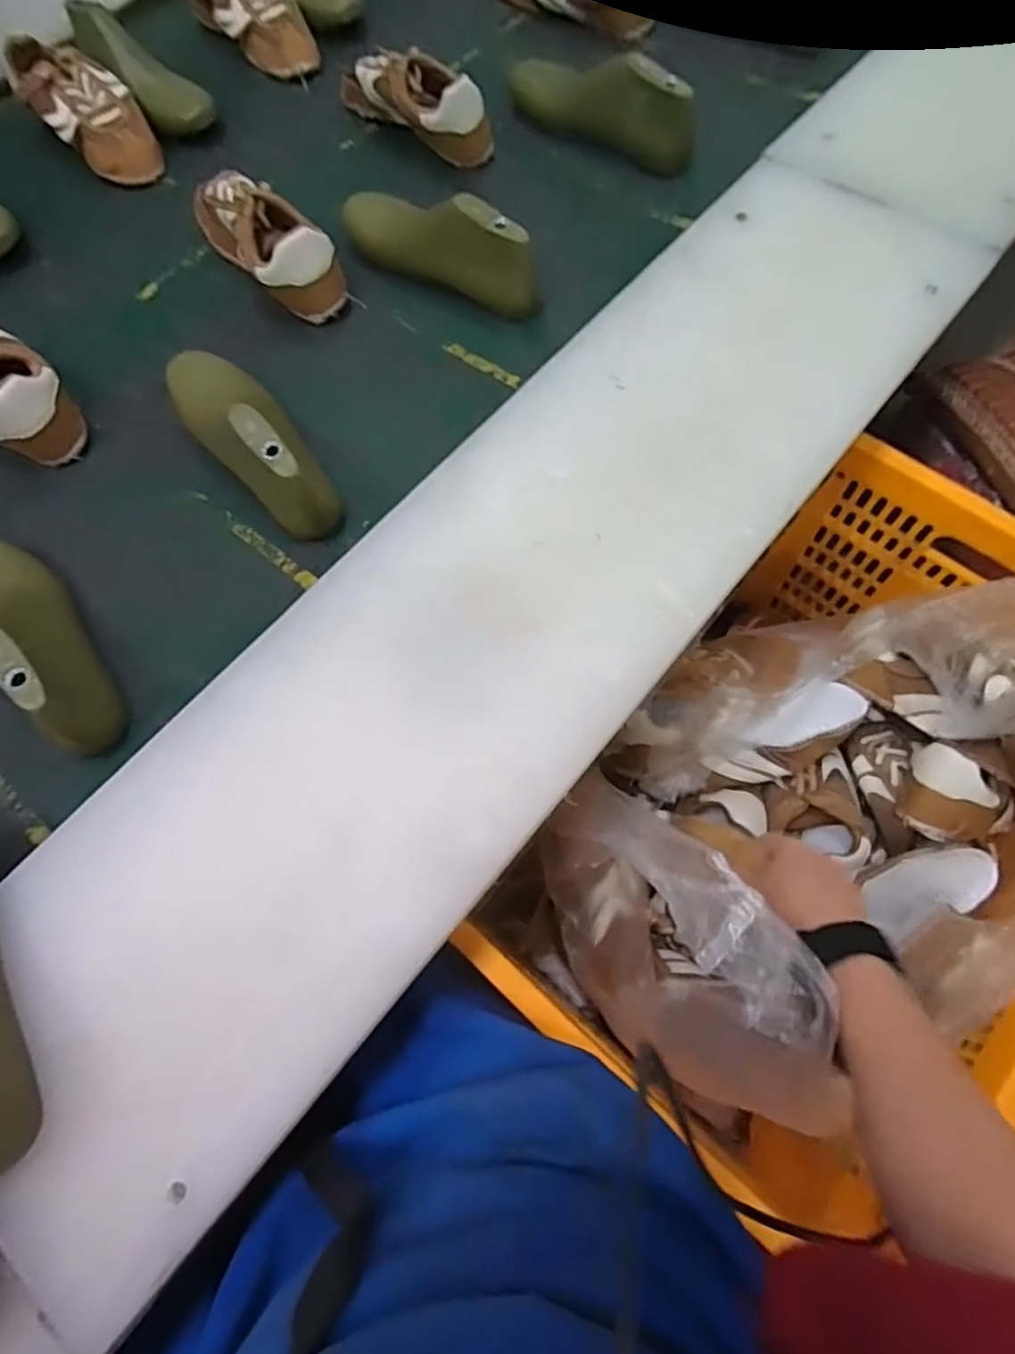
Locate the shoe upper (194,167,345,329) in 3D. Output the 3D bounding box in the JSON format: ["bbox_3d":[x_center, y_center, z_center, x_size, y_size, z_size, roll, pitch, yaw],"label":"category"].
[{"bbox_3d":[-0.251,-0.448,0.680,0.074,0.072,0.224,-38,72,-11],"label":"shoe upper"}]

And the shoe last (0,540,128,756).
[{"bbox_3d":[-0.365,-0.036,0.513,0.064,0.094,0.198,-43,73,-13],"label":"shoe last"}]

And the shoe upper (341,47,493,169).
[{"bbox_3d":[-0.108,-0.647,0.752,0.194,0.068,0.064,39,76,15],"label":"shoe upper"}]

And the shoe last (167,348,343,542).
[{"bbox_3d":[-0.223,-0.209,0.575,0.071,0.087,0.226,-34,71,-9],"label":"shoe last"}]

